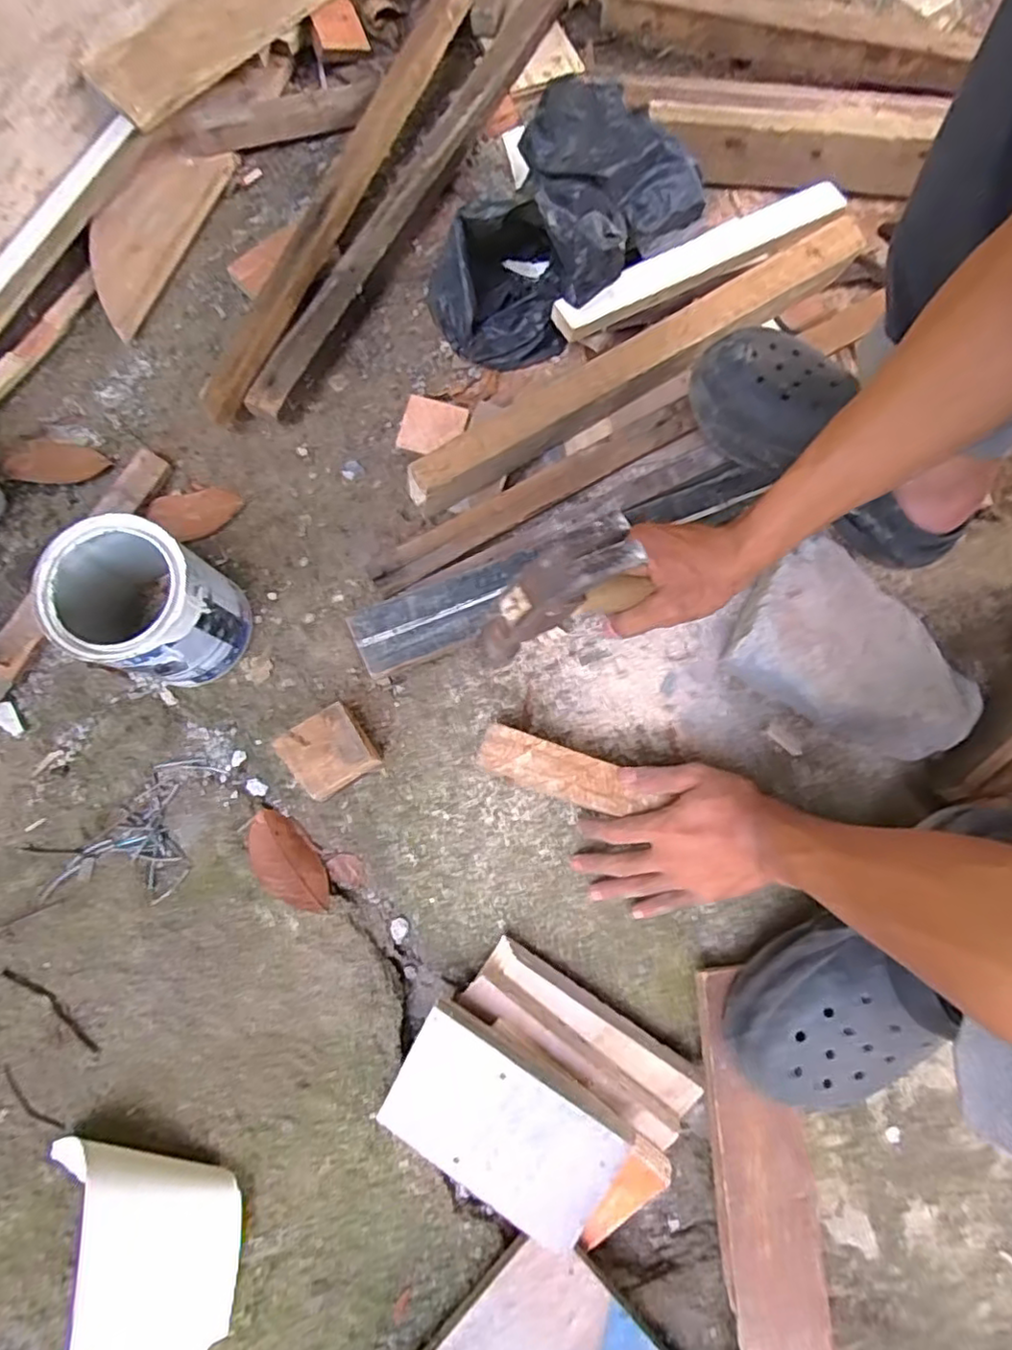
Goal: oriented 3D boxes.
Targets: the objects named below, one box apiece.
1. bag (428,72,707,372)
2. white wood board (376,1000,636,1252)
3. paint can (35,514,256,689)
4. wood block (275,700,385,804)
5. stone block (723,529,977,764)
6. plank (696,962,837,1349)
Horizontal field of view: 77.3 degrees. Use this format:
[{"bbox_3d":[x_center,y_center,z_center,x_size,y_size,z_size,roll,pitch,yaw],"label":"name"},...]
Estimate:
[{"bbox_3d":[0.061,-0.423,0.611,0.185,0.120,0.266,32,79,5],"label":"bag"},{"bbox_3d":[-0.004,0.336,0.471,0.167,0.013,0.114,30,101,12],"label":"white wood board"},{"bbox_3d":[-0.291,-0.056,0.520,0.117,0.127,0.114,38,80,6],"label":"paint can"},{"bbox_3d":[-0.148,0.065,0.540,0.070,0.043,0.066,-35,81,-11],"label":"wood block"},{"bbox_3d":[0.305,-0.013,0.560,0.200,0.074,0.130,34,79,5],"label":"stone block"},{"bbox_3d":[0.198,0.407,0.472,0.082,0.015,0.349,2,76,-16],"label":"plank"}]

